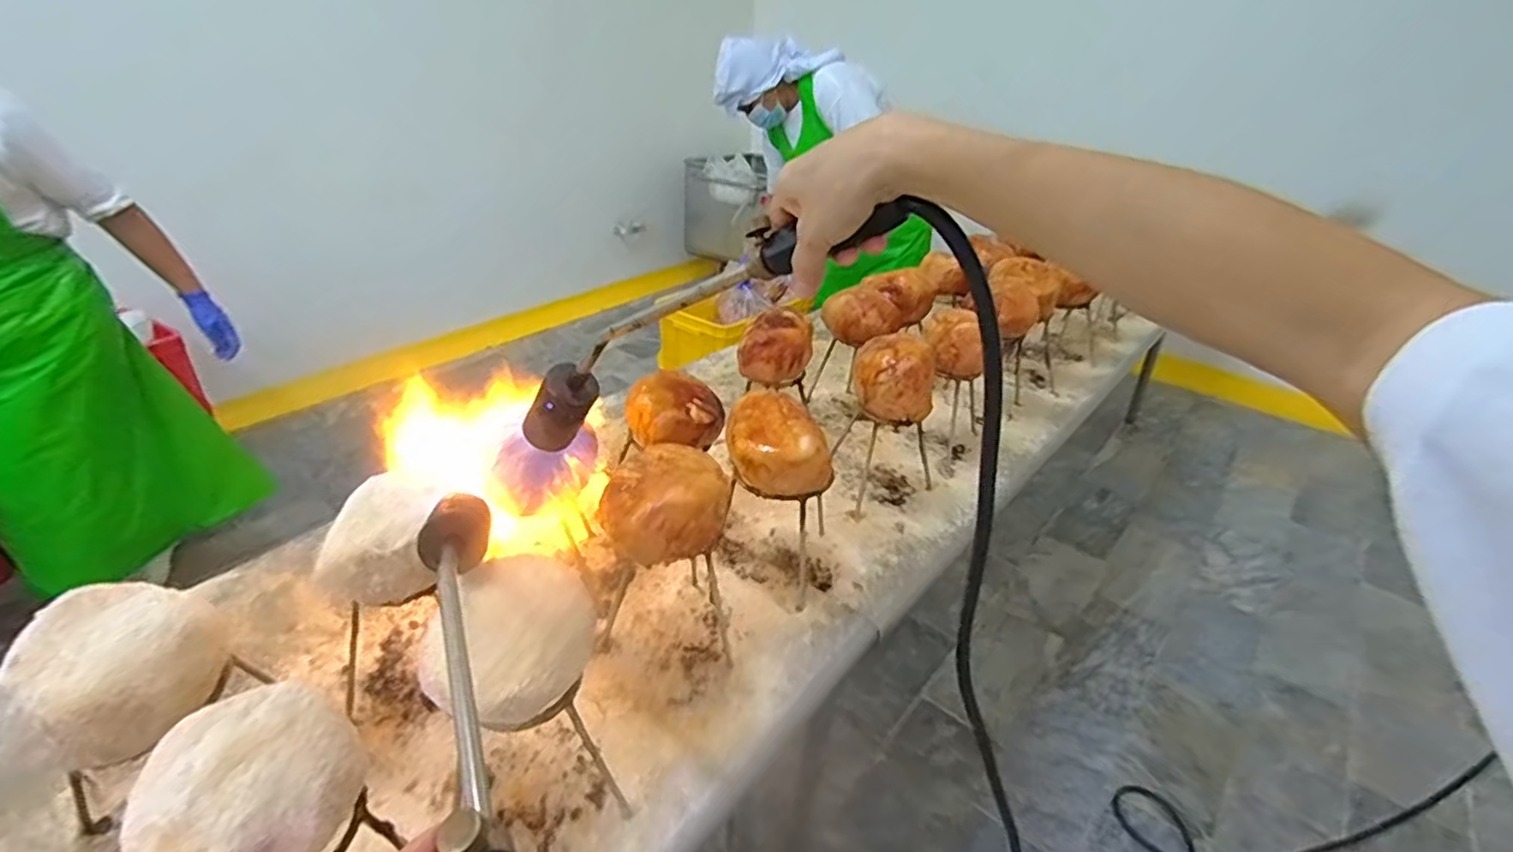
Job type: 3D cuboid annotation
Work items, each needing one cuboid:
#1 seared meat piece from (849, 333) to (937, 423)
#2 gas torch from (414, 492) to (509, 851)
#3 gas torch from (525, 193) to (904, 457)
[{"bbox_3d":[0.190,-0.066,0.948,0.107,0.101,0.086,4,31,4],"label":"seared meat piece"},{"bbox_3d":[-0.181,0.145,0.430,0.047,0.062,0.378,-12,25,-21],"label":"gas torch"},{"bbox_3d":[-0.068,-0.071,0.536,0.445,0.066,0.048,-23,8,45],"label":"gas torch"}]

